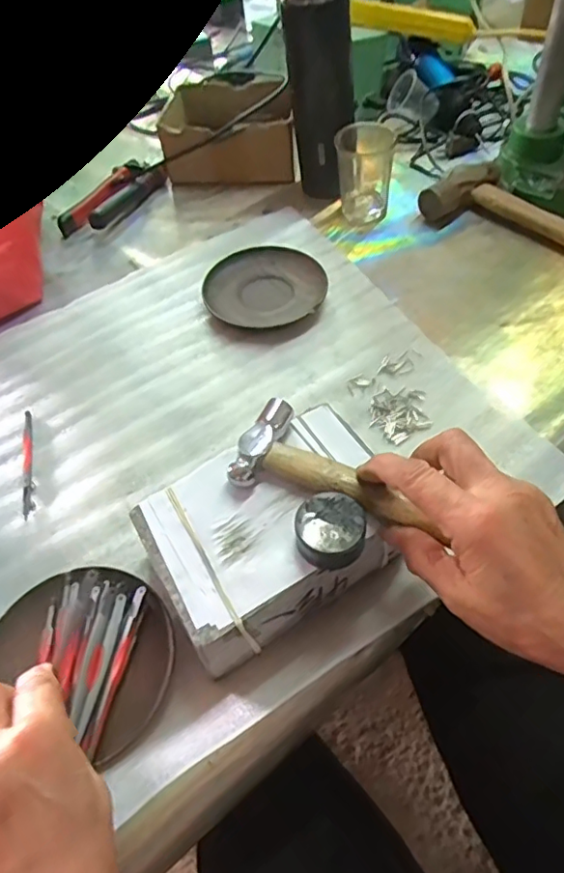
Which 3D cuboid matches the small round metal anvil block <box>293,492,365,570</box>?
[{"bbox_3d":[0.026,0.051,0.314,0.036,0.022,0.036,-3,51,4],"label":"small round metal anvil block"}]

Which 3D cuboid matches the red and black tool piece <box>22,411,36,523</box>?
[{"bbox_3d":[-0.194,0.019,0.440,0.008,0.004,0.103,-16,51,-7],"label":"red and black tool piece"}]

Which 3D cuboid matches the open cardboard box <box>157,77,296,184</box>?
[{"bbox_3d":[-0.062,-0.368,0.699,0.151,0.071,0.133,-2,51,5],"label":"open cardboard box"}]

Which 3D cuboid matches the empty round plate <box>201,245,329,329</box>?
[{"bbox_3d":[-0.015,-0.141,0.538,0.110,0.020,0.099,-2,51,5],"label":"empty round plate"}]

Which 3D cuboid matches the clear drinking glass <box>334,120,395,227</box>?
[{"bbox_3d":[0.088,-0.281,0.608,0.057,0.082,0.062,2,51,8],"label":"clear drinking glass"}]

